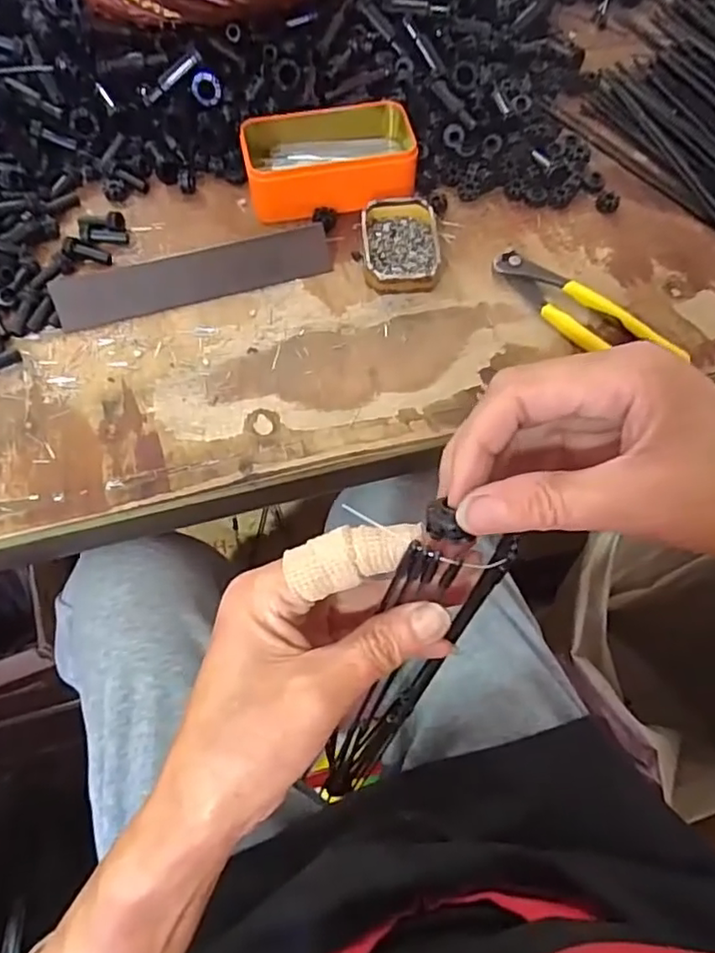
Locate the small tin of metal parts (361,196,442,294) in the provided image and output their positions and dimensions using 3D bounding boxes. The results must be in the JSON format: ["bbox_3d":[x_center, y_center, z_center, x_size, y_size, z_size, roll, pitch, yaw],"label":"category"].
[{"bbox_3d":[0.037,-0.192,0.513,0.063,0.023,0.090,-2,63,-2],"label":"small tin of metal parts"}]

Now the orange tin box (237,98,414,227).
[{"bbox_3d":[-0.024,-0.274,0.537,0.147,0.039,0.088,-9,64,-6],"label":"orange tin box"}]

